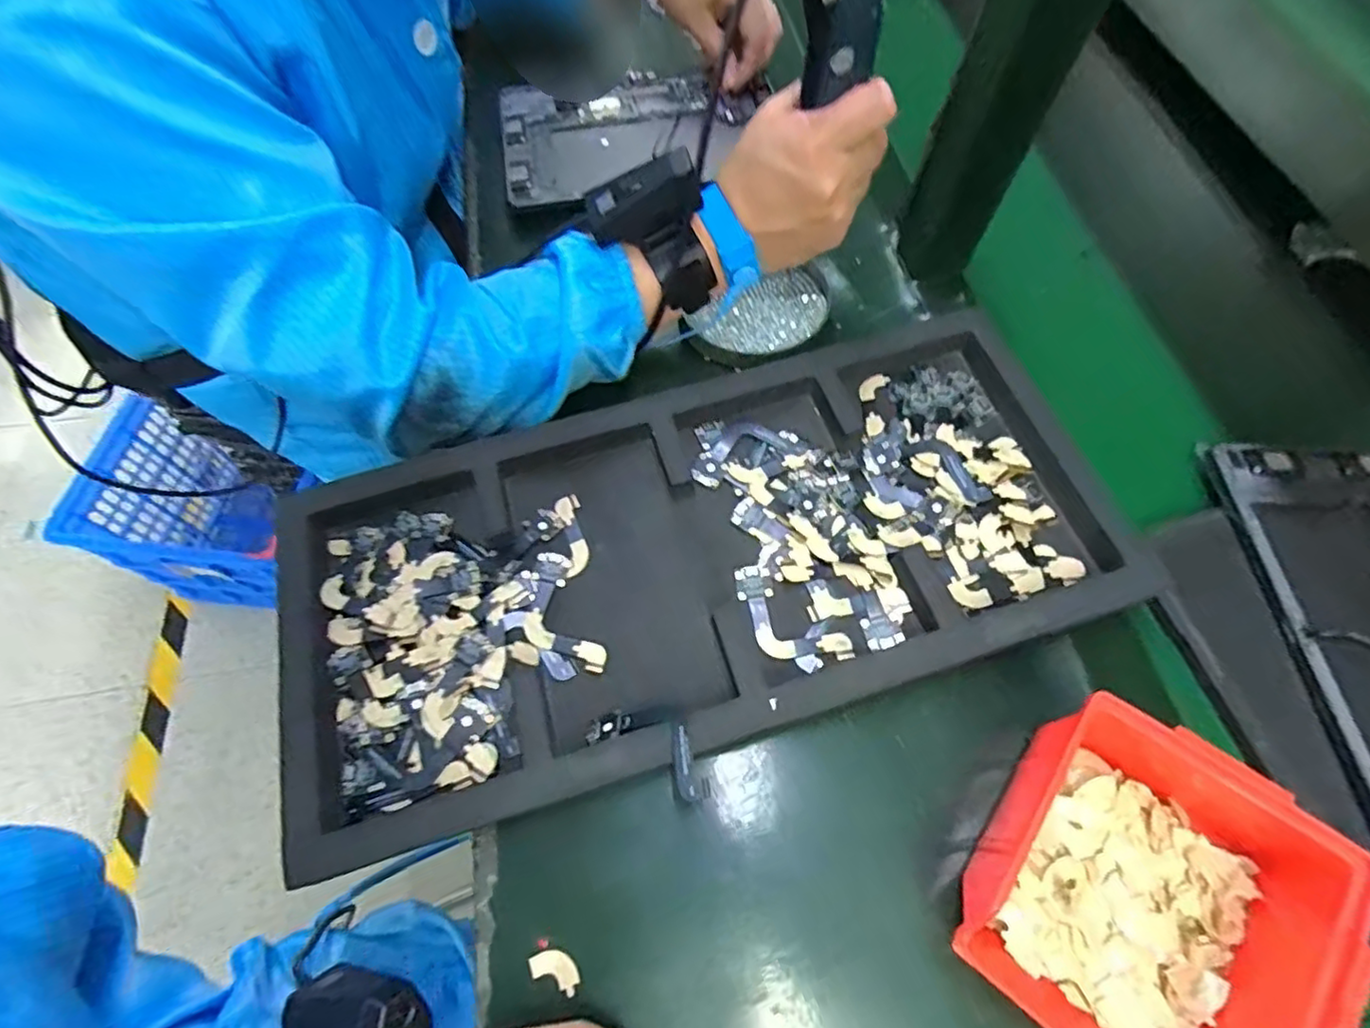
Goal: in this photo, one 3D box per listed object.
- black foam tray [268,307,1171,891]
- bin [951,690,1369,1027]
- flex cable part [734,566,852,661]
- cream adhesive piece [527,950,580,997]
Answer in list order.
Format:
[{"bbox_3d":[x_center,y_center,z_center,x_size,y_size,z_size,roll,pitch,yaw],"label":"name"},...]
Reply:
[{"bbox_3d":[0.017,0.017,0.371,0.475,0.034,0.223,-18,67,-8],"label":"black foam tray"},{"bbox_3d":[0.205,0.171,0.282,0.129,0.066,0.138,35,70,15],"label":"bin"},{"bbox_3d":[0.056,0.063,0.365,0.075,0.004,0.038,40,71,16],"label":"flex cable part"},{"bbox_3d":[-0.063,0.221,0.304,0.025,0.004,0.014,21,67,9],"label":"cream adhesive piece"}]

